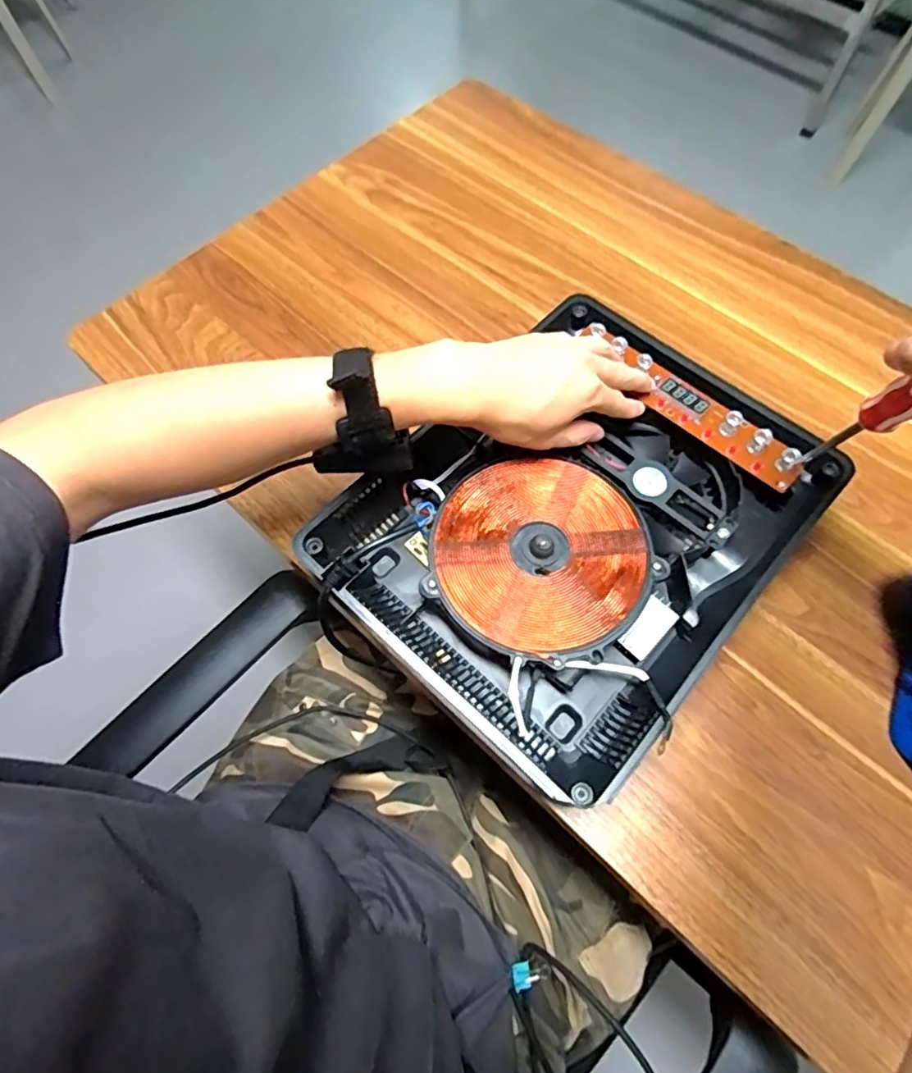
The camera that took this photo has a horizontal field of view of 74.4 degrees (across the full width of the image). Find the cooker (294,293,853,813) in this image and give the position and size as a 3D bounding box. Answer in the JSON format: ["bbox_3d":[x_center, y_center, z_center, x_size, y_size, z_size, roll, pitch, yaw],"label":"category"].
[{"bbox_3d":[0.090,-0.014,0.462,0.274,0.051,0.339,40,71,17],"label":"cooker"}]

